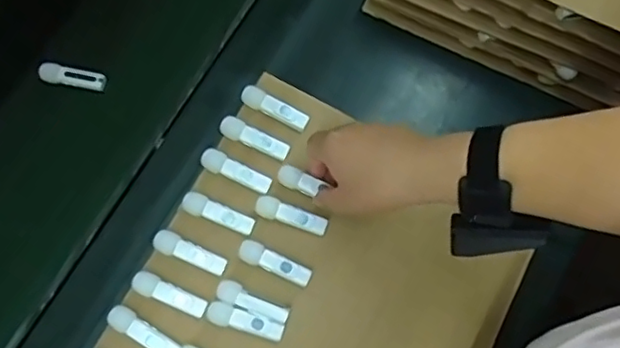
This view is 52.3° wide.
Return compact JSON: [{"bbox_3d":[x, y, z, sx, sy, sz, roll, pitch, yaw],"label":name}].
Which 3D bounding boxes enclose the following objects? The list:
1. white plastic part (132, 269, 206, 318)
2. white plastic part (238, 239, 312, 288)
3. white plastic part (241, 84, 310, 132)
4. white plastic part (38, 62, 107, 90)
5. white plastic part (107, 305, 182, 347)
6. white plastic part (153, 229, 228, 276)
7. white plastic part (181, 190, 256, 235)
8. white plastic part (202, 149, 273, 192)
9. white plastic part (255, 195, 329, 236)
[{"bbox_3d":[-0.118,0.101,0.532,0.065,0.007,0.018,23,74,6],"label":"white plastic part"},{"bbox_3d":[-0.030,0.077,0.544,0.065,0.008,0.019,26,74,7],"label":"white plastic part"},{"bbox_3d":[-0.033,-0.061,0.582,0.065,0.012,0.018,27,75,7],"label":"white plastic part"},{"bbox_3d":[-0.241,-0.099,0.640,0.065,0.010,0.020,7,73,1],"label":"white plastic part"},{"bbox_3d":[-0.137,0.132,0.523,0.065,0.009,0.018,32,75,8],"label":"white plastic part"},{"bbox_3d":[-0.103,0.067,0.543,0.065,0.009,0.018,22,74,6],"label":"white plastic part"},{"bbox_3d":[-0.081,0.035,0.553,0.065,0.008,0.020,25,74,6],"label":"white plastic part"},{"bbox_3d":[-0.065,-0.004,0.563,0.064,0.012,0.018,22,74,6],"label":"white plastic part"},{"bbox_3d":[-0.016,0.036,0.557,0.064,0.009,0.019,18,74,5],"label":"white plastic part"}]

